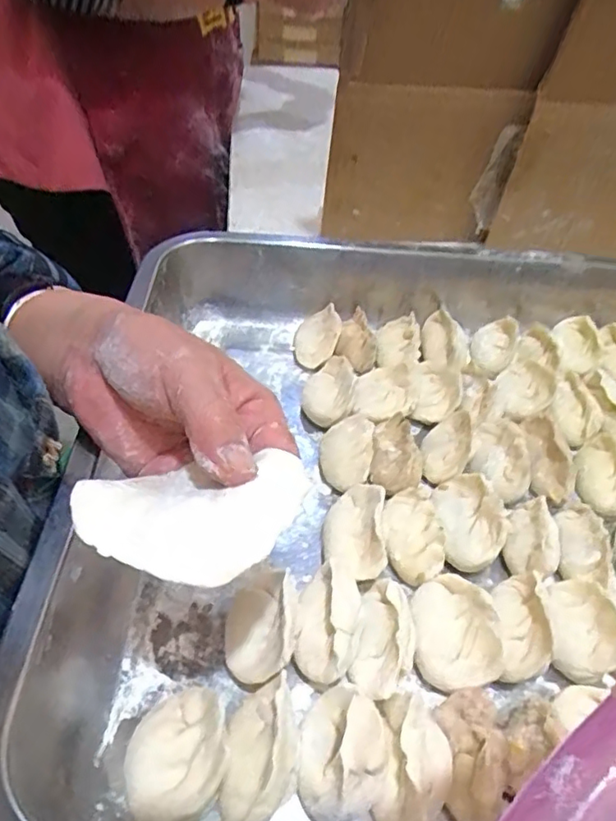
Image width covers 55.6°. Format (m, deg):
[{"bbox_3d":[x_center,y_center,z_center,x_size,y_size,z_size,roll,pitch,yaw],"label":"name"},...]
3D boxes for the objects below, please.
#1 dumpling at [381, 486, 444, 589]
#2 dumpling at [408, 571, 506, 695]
[{"bbox_3d":[0.057,0.067,0.325,0.032,0.018,0.057,1,45,-7],"label":"dumpling"},{"bbox_3d":[0.074,0.110,0.287,0.040,0.024,0.054,-14,42,17],"label":"dumpling"}]

